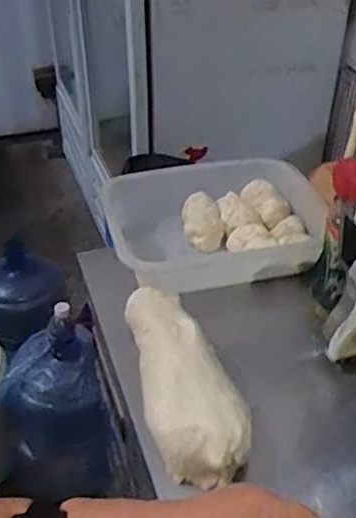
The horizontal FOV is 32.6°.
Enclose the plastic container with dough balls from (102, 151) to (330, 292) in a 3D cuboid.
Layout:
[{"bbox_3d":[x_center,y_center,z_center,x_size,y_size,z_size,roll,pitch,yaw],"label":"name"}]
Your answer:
[{"bbox_3d":[0.072,-0.049,1.014,0.357,0.098,0.258,-11,41,-13],"label":"plastic container with dough balls"}]

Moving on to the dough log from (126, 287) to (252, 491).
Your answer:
[{"bbox_3d":[0.007,0.136,0.770,0.115,0.049,0.304,-8,40,-10],"label":"dough log"}]

